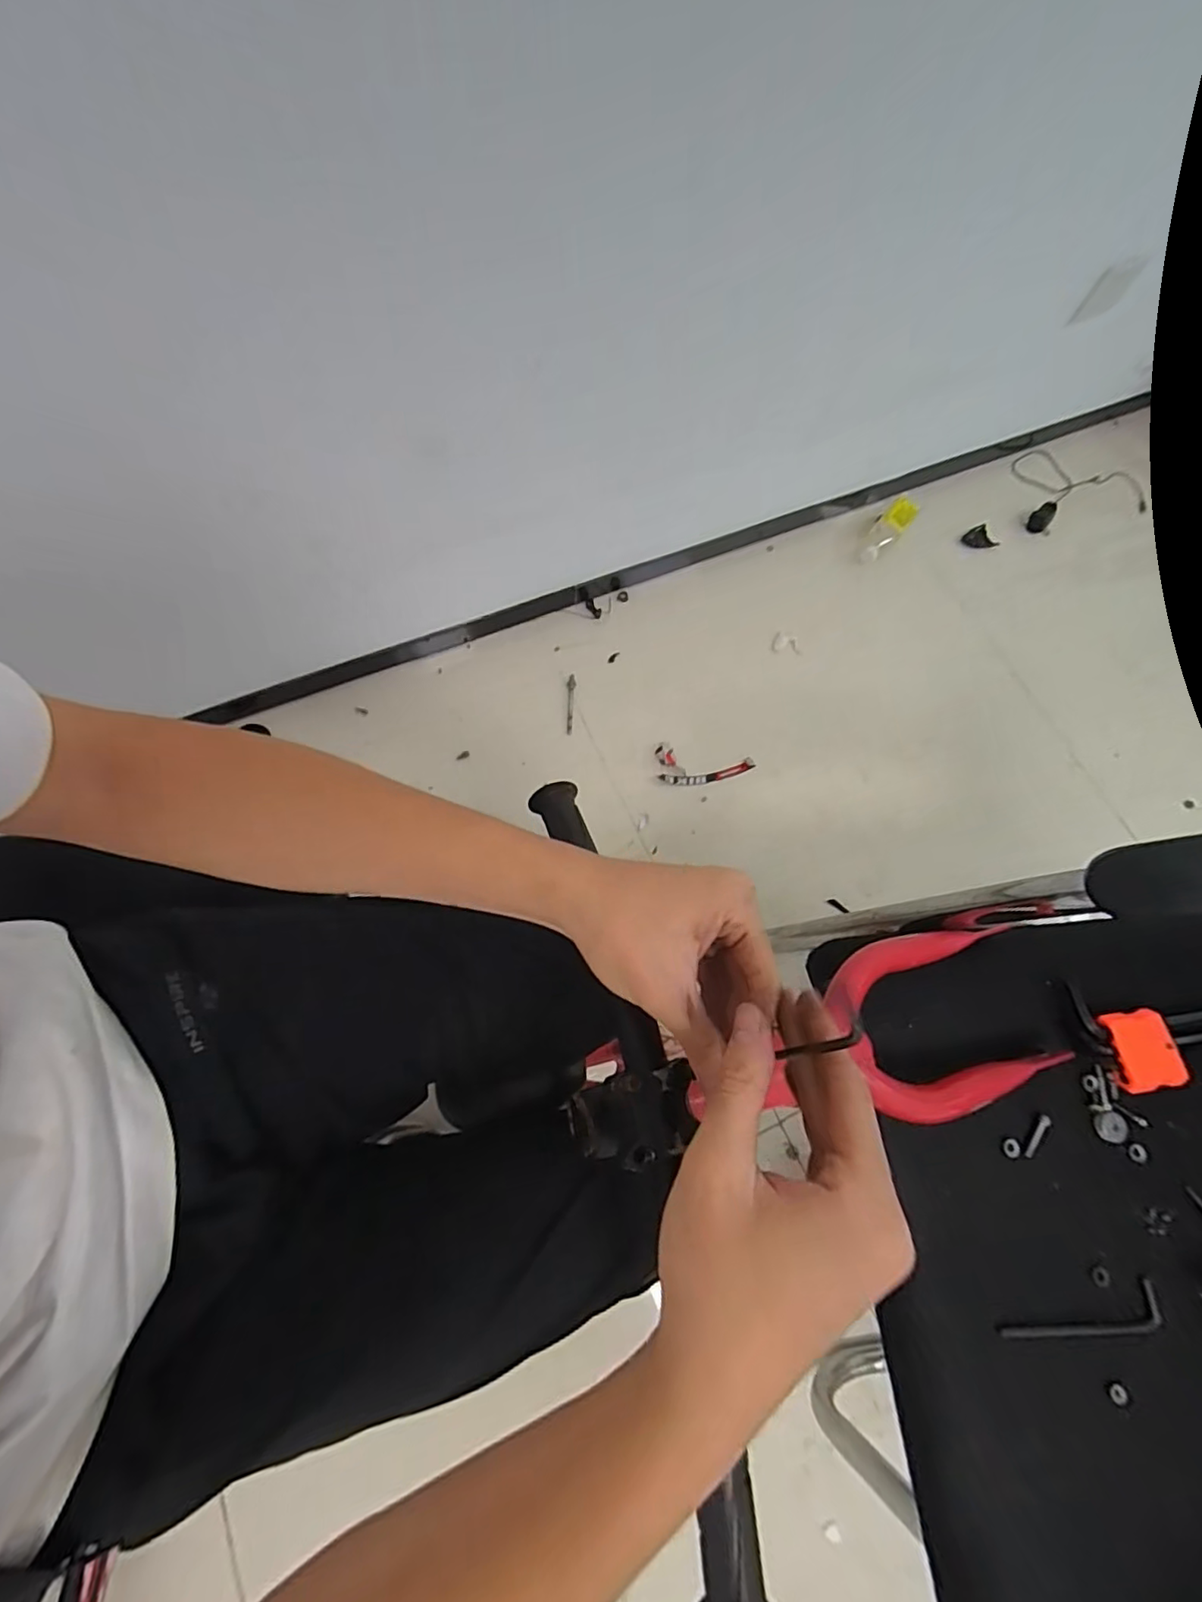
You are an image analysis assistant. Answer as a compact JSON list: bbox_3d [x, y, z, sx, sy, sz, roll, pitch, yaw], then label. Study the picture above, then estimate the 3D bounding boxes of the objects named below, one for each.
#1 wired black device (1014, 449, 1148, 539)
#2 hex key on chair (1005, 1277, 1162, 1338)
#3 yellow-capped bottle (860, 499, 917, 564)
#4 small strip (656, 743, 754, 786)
[{"bbox_3d":[1.027,-0.680,1.278,0.327,0.039,0.188,-15,72,-8],"label":"wired black device"},{"bbox_3d":[0.333,0.361,0.405,0.121,0.008,0.025,-10,71,-6],"label":"hex key on chair"},{"bbox_3d":[0.569,-0.541,1.168,0.062,0.051,0.158,38,73,10],"label":"yellow-capped bottle"},{"bbox_3d":[0.179,-0.055,1.017,0.170,0.024,0.066,7,70,0],"label":"small strip"}]

